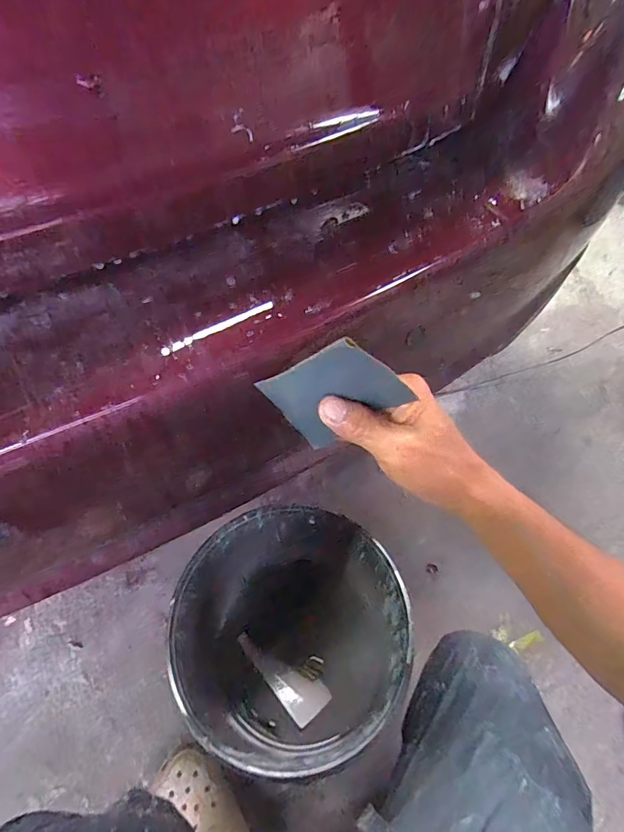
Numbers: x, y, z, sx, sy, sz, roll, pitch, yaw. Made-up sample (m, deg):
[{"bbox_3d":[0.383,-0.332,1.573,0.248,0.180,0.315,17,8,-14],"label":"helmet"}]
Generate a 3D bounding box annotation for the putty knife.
[{"bbox_3d":[-0.045,0.396,0.675,0.063,0.022,0.154,-37,61,-21],"label":"putty knife"}]

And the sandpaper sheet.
[{"bbox_3d":[0.014,-0.013,0.311,0.066,0.101,0.012,51,43,-15],"label":"sandpaper sheet"}]

